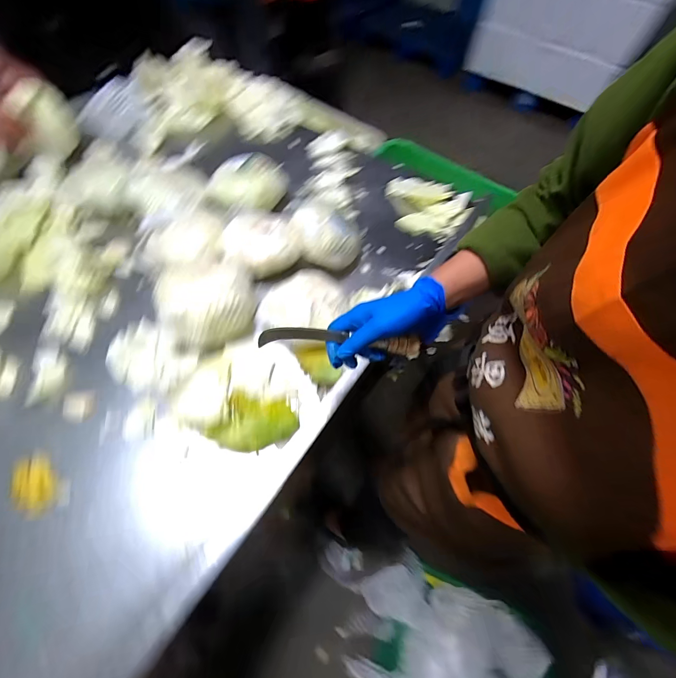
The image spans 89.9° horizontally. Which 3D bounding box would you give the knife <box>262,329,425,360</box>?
[{"bbox_3d":[0.005,0.004,0.427,0.202,0.019,0.021,6,61,-7],"label":"knife"}]

